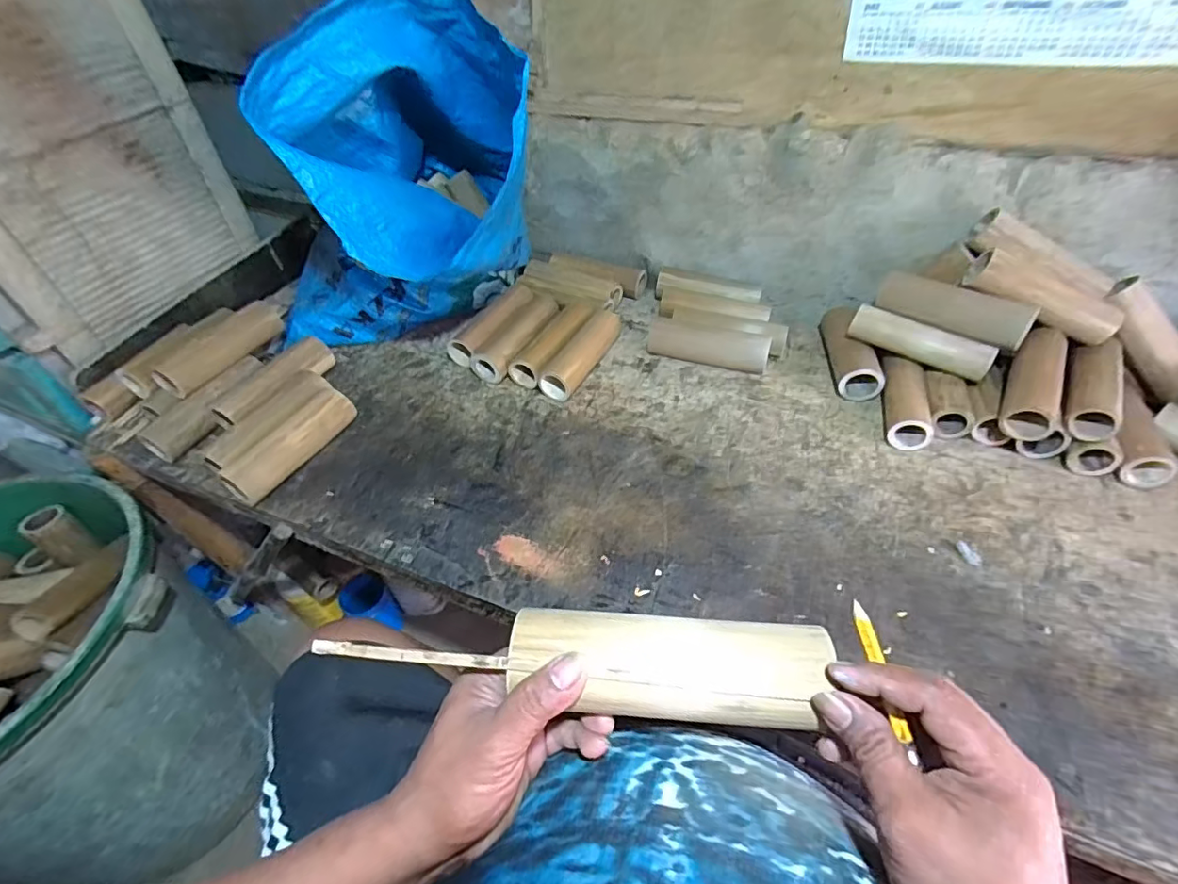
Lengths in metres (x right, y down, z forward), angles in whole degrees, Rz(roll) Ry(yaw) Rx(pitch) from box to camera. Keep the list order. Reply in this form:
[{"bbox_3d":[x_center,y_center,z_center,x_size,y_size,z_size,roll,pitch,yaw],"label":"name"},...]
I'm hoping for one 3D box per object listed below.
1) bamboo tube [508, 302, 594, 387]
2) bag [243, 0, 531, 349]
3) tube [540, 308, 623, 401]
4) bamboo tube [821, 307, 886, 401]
[{"bbox_3d":[-0.051,-0.153,0.847,0.053,0.049,0.170,22,50,24],"label":"bamboo tube"},{"bbox_3d":[-0.274,-0.342,0.789,0.383,0.446,0.393,-28,49,-22],"label":"bag"},{"bbox_3d":[-0.005,-0.136,0.843,0.052,0.051,0.184,22,50,24],"label":"tube"},{"bbox_3d":[0.396,-0.148,0.828,0.061,0.062,0.186,2,45,6],"label":"bamboo tube"}]

